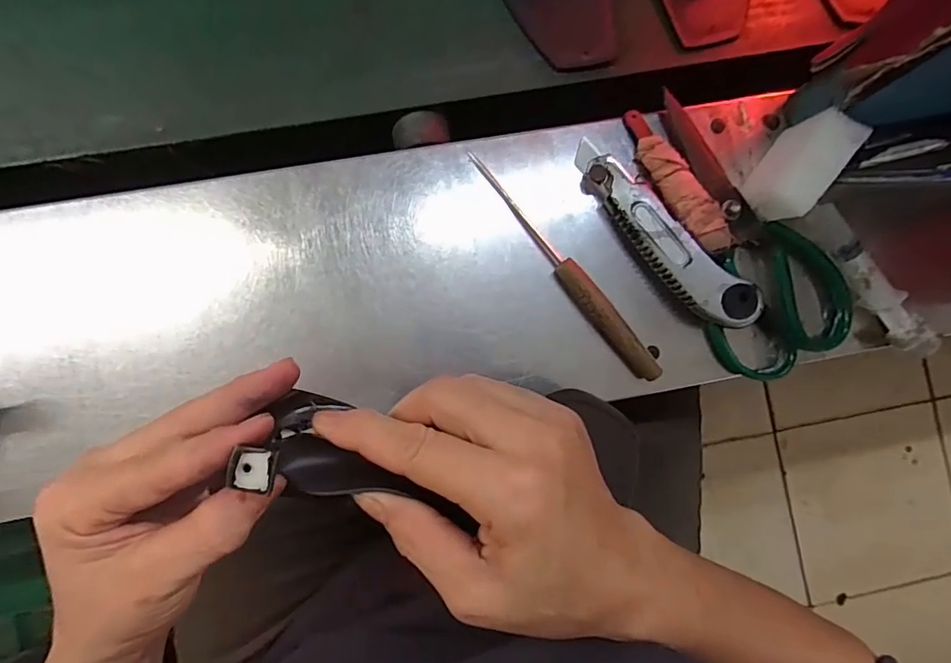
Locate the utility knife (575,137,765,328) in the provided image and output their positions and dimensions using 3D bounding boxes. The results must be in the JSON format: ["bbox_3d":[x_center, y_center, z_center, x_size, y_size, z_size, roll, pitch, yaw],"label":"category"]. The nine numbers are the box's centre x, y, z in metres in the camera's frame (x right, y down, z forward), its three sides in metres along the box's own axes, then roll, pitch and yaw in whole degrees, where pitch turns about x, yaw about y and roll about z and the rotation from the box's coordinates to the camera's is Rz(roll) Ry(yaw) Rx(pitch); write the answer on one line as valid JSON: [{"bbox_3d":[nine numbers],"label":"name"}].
[{"bbox_3d":[0.124,-0.063,0.355,0.034,0.022,0.160,-44,90,-5],"label":"utility knife"}]

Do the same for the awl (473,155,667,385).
[{"bbox_3d":[0.059,-0.045,0.357,0.017,0.014,0.194,-39,90,-5],"label":"awl"}]

